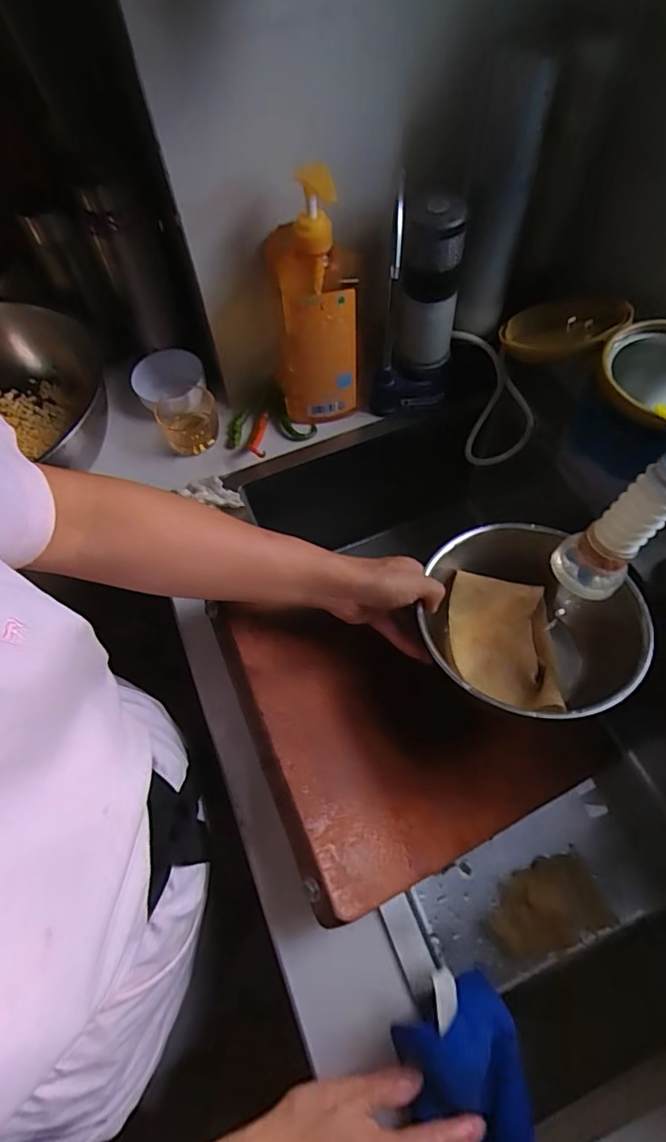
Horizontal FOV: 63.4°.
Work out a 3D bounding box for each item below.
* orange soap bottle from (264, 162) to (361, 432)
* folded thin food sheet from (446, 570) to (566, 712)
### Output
[{"bbox_3d":[-0.020,-0.274,0.574,0.095,0.257,0.071,-7,63,-1],"label":"orange soap bottle"},{"bbox_3d":[0.158,0.062,0.504,0.098,0.034,0.118,6,64,6],"label":"folded thin food sheet"}]

